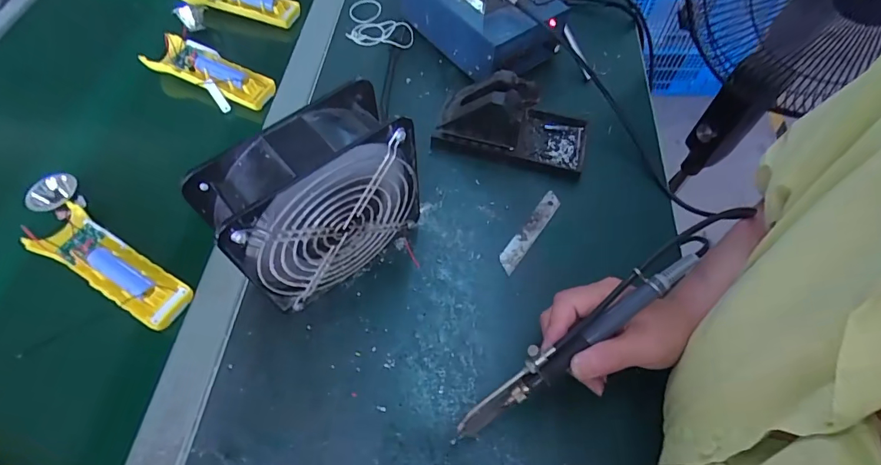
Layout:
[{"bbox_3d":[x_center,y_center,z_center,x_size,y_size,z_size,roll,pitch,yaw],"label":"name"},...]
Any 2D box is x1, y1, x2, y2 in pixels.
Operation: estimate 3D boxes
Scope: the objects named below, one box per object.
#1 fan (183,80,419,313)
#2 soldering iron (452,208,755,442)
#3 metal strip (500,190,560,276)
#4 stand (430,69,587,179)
[{"bbox_3d":[-0.089,-0.019,0.339,0.144,0.153,0.056,-36,66,-18],"label":"fan"},{"bbox_3d":[0.109,0.062,0.303,0.247,0.021,0.020,-39,66,0],"label":"soldering iron"},{"bbox_3d":[0.087,-0.002,0.418,0.018,0.004,0.099,33,66,18],"label":"metal strip"},{"bbox_3d":[0.076,-0.117,0.443,0.152,0.072,0.072,12,61,8],"label":"stand"}]

